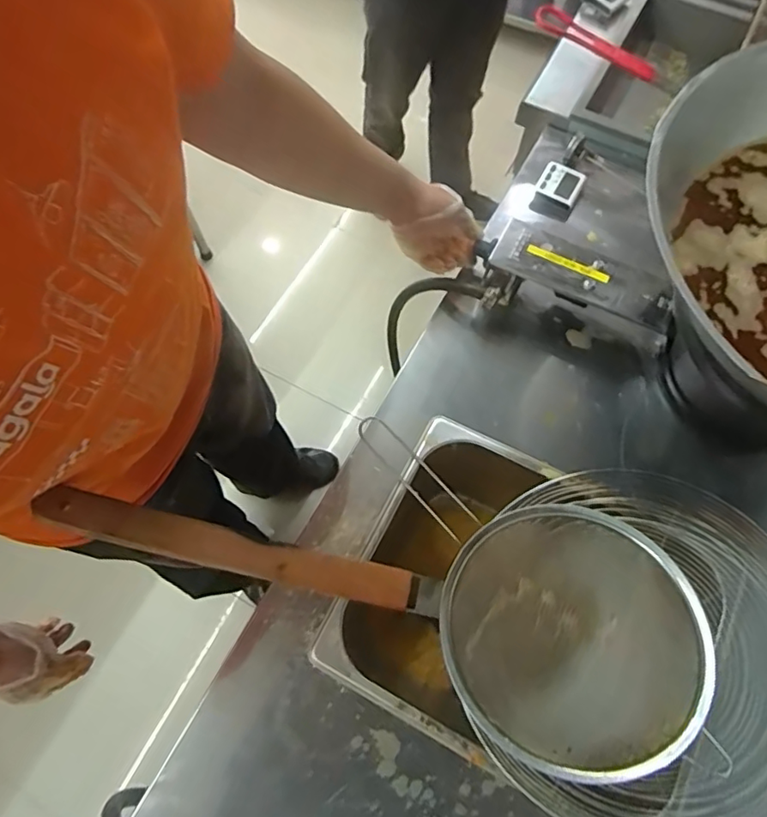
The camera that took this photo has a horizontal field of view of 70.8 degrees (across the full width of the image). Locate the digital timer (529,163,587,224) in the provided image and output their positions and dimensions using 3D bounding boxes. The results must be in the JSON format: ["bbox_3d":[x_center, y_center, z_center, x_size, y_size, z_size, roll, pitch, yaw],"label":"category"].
[{"bbox_3d":[0.280,-0.349,0.872,0.070,0.048,0.068,23,69,10],"label":"digital timer"}]

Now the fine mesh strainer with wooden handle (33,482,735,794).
[{"bbox_3d":[-0.004,0.142,0.492,0.554,0.122,0.218,17,68,8],"label":"fine mesh strainer with wooden handle"}]

